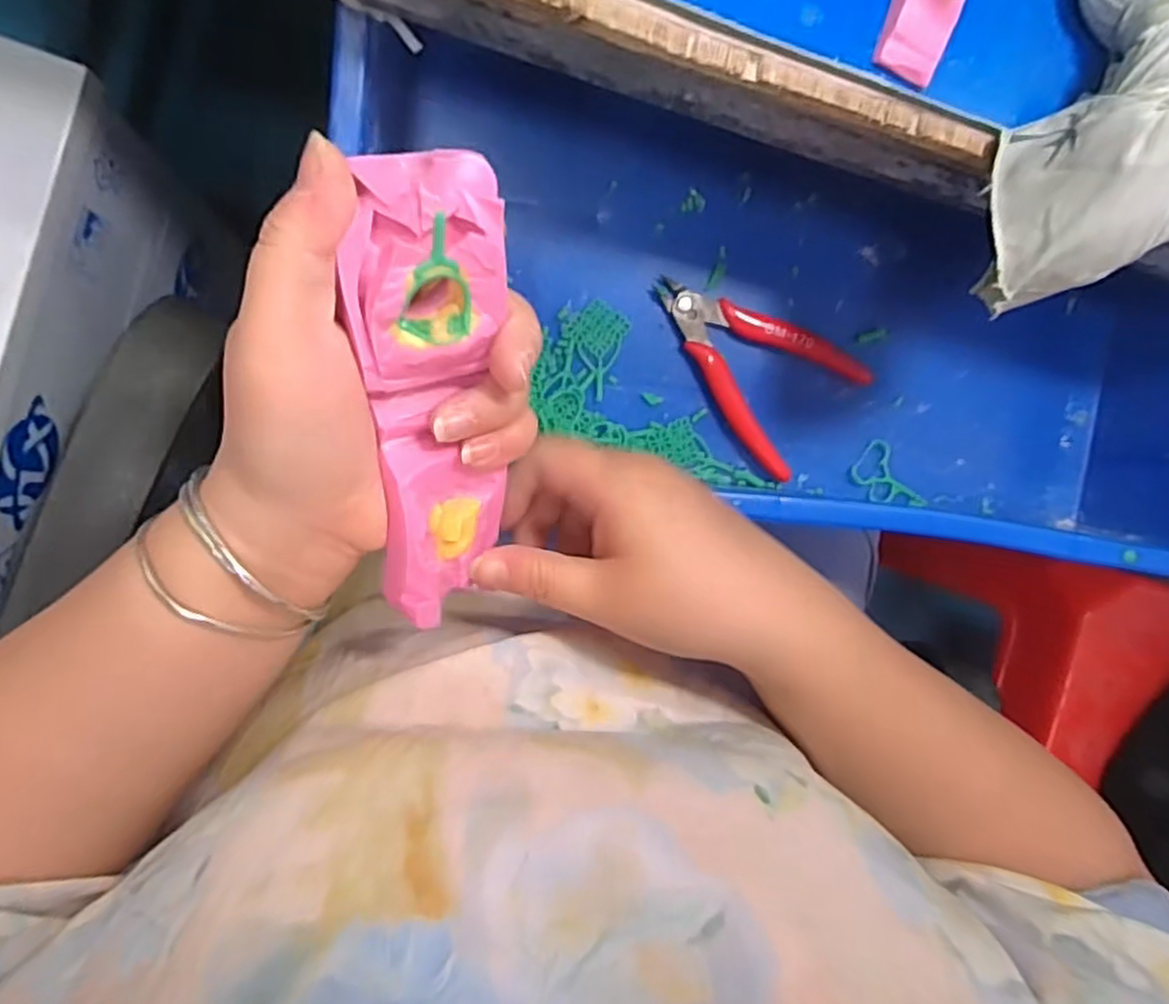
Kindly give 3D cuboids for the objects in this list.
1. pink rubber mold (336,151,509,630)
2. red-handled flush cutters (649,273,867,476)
[{"bbox_3d":[-0.047,-0.029,0.227,0.042,0.030,0.142,0,120,-8],"label":"pink rubber mold"},{"bbox_3d":[0.088,-0.077,0.386,0.118,0.012,0.072,41,86,-9],"label":"red-handled flush cutters"}]

